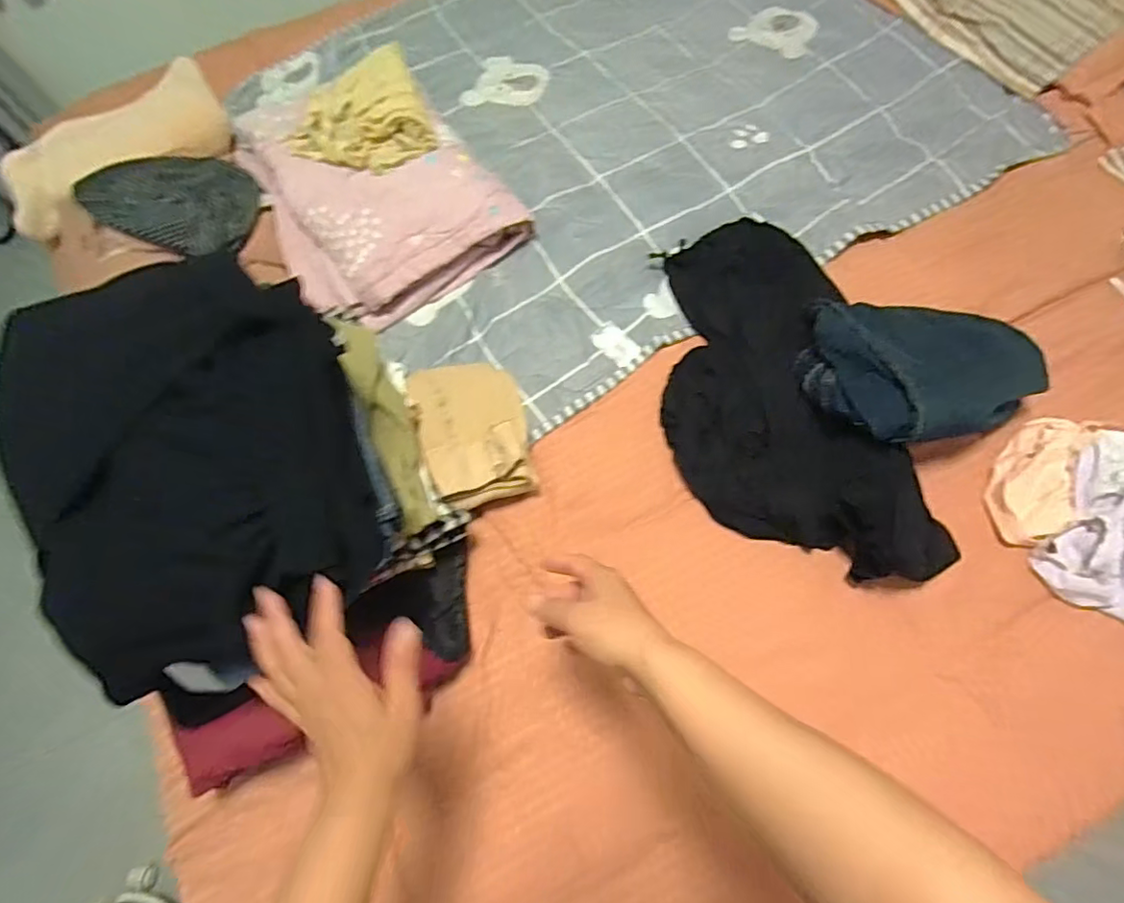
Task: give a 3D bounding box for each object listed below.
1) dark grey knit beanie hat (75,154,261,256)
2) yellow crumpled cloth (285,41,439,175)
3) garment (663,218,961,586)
[{"bbox_3d":[-0.550,-0.356,0.811,0.211,0.063,0.165,5,68,6],"label":"dark grey knit beanie hat"},{"bbox_3d":[-0.313,-0.514,0.890,0.212,0.051,0.194,-17,68,-3],"label":"yellow crumpled cloth"},{"bbox_3d":[0.285,-0.089,0.784,0.295,0.082,0.555,-10,67,-2],"label":"garment"}]

